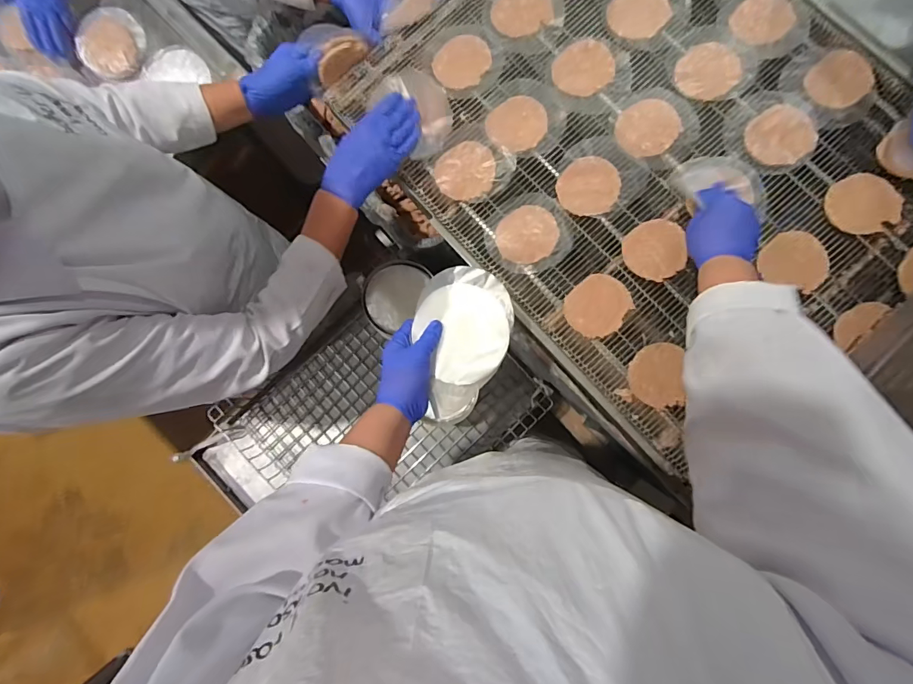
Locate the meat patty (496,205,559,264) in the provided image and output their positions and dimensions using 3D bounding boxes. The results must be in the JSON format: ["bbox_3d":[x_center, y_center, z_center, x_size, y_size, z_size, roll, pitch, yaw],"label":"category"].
[{"bbox_3d":[0.102,-0.154,0.638,0.084,0.007,0.080,0,88,0],"label":"meat patty"}]

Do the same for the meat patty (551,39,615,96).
[{"bbox_3d":[0.188,-0.405,0.661,0.083,0.009,0.081,0,88,0],"label":"meat patty"}]

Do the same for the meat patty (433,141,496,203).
[{"bbox_3d":[0.014,-0.251,0.654,0.087,0.008,0.083,0,88,0],"label":"meat patty"}]

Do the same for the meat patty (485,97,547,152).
[{"bbox_3d":[0.090,-0.322,0.657,0.083,0.008,0.078,0,88,0],"label":"meat patty"}]

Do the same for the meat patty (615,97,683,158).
[{"bbox_3d":[0.273,-0.306,0.638,0.088,0.009,0.081,0,88,0],"label":"meat patty"}]

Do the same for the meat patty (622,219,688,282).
[{"bbox_3d":[0.275,-0.128,0.620,0.076,0.017,0.082,0,88,0],"label":"meat patty"}]

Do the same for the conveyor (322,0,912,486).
[{"bbox_3d":[0.265,-0.300,0.638,0.592,0.038,0.768,-42,82,0],"label":"conveyor"}]

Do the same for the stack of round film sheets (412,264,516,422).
[{"bbox_3d":[0.000,0.003,0.553,0.117,0.032,0.189,14,88,1],"label":"stack of round film sheets"}]

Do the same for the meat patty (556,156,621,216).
[{"bbox_3d":[0.188,-0.222,0.635,0.083,0.008,0.081,0,88,0],"label":"meat patty"}]

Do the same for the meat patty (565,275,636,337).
[{"bbox_3d":[0.195,-0.049,0.620,0.085,0.013,0.078,-40,89,-1],"label":"meat patty"}]

